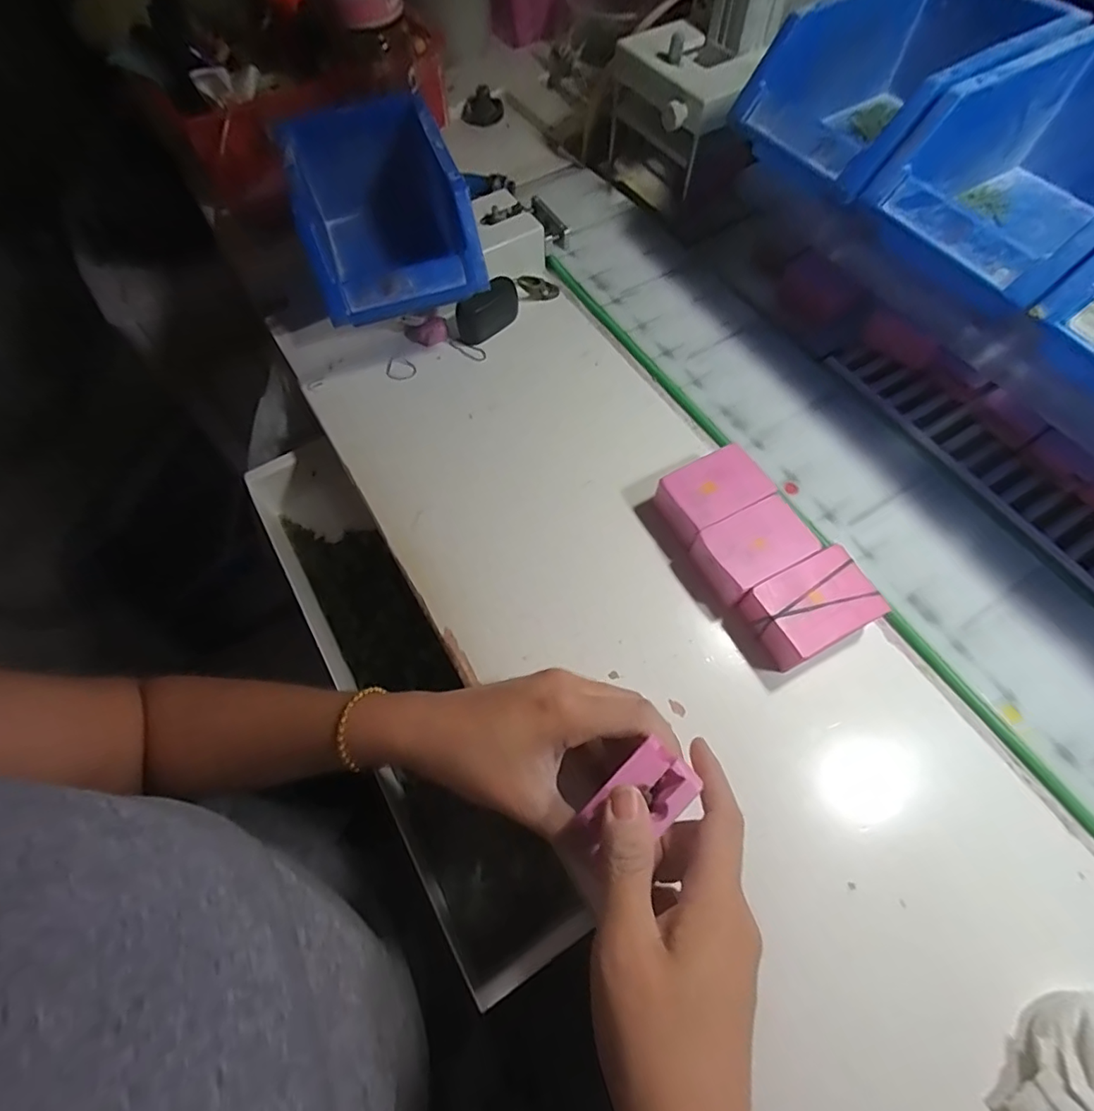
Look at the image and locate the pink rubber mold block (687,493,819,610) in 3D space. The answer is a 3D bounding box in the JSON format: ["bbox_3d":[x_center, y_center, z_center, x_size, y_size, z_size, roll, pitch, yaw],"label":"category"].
[{"bbox_3d":[0.140,-0.004,0.368,0.068,0.029,0.049,-28,67,-9],"label":"pink rubber mold block"}]

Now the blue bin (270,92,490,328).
[{"bbox_3d":[-0.132,-0.274,0.433,0.123,0.085,0.195,-19,65,-8],"label":"blue bin"}]

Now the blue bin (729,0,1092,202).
[{"bbox_3d":[0.244,-0.326,0.378,0.190,0.080,0.124,-28,67,-12],"label":"blue bin"}]

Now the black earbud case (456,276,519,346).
[{"bbox_3d":[-0.050,-0.216,0.470,0.018,0.038,0.063,41,74,19],"label":"black earbud case"}]

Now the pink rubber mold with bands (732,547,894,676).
[{"bbox_3d":[0.170,0.034,0.349,0.074,0.030,0.052,-26,67,-8],"label":"pink rubber mold with bands"}]

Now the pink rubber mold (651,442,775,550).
[{"bbox_3d":[0.115,-0.041,0.386,0.073,0.030,0.048,-28,67,-12],"label":"pink rubber mold"}]

